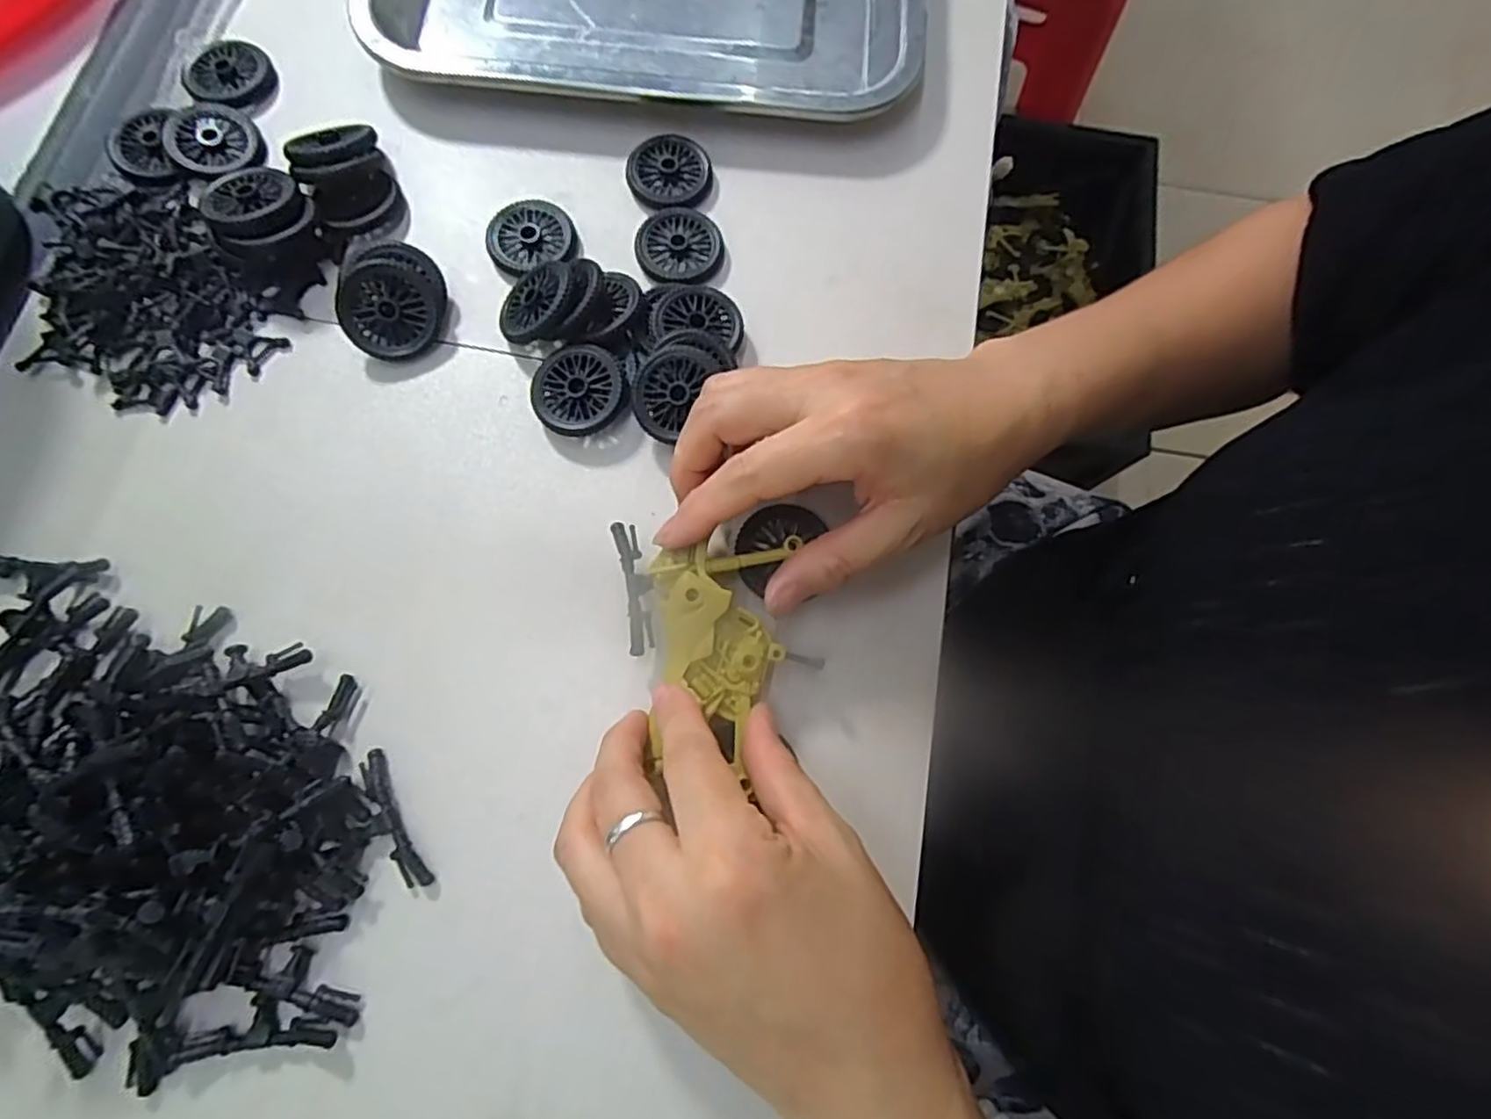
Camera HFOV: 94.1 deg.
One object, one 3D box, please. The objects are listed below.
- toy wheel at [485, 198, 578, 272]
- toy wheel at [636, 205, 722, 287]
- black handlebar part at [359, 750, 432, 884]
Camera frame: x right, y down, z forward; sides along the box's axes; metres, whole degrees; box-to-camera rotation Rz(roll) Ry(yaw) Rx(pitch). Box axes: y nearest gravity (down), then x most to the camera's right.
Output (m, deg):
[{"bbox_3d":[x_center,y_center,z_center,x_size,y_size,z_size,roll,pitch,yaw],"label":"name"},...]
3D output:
[{"bbox_3d":[-0.094,-0.142,0.306,0.037,0.008,0.033,-22,76,-8],"label":"toy wheel"},{"bbox_3d":[-0.030,-0.138,0.307,0.036,0.006,0.037,0,74,-2],"label":"toy wheel"},{"bbox_3d":[-0.122,0.090,0.240,0.009,0.006,0.049,-28,77,-9],"label":"black handlebar part"}]

